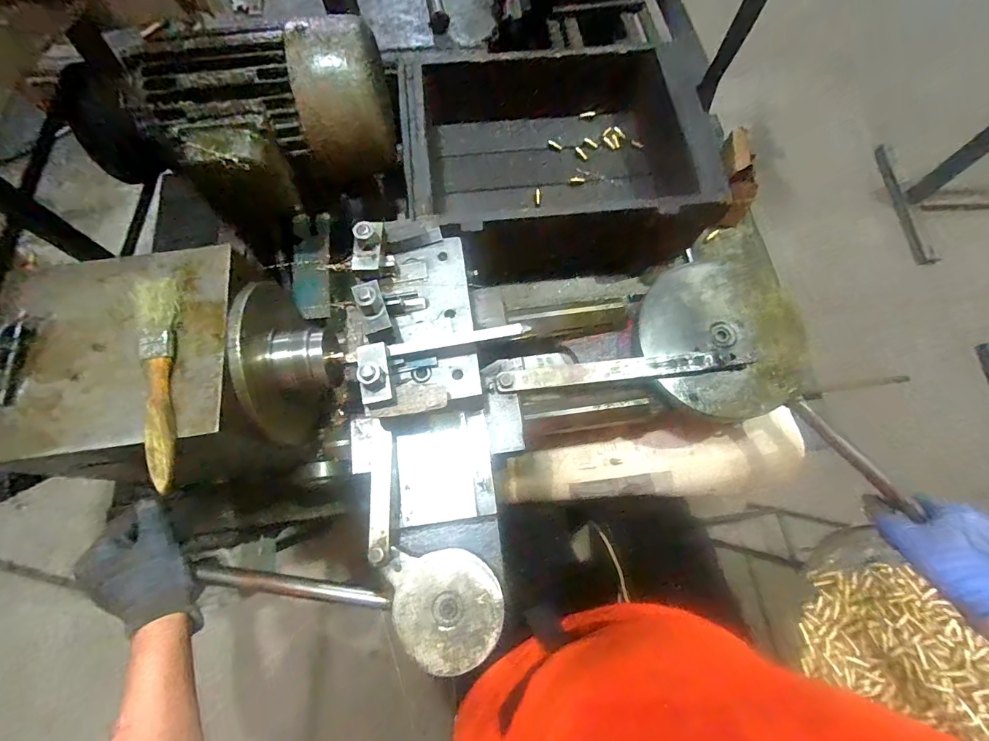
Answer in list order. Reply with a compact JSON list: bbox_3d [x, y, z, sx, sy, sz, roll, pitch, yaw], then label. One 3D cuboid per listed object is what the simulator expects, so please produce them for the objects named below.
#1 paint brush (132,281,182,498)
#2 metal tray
[{"bbox_3d":[-0.236,0.004,0.295,0.028,0.010,0.157,-12,72,-4],"label":"paint brush"},{"bbox_3d":[0.090,-0.323,0.641,0.427,0.150,0.340,-8,71,-3],"label":"metal tray"}]

